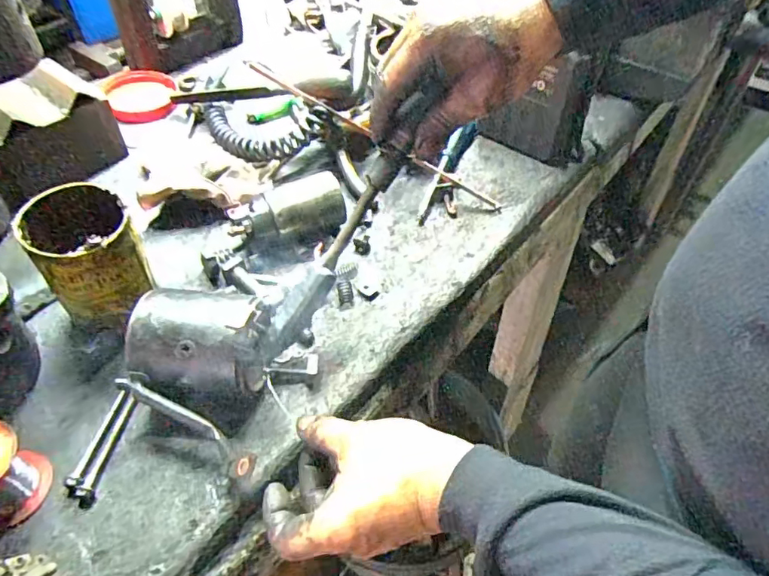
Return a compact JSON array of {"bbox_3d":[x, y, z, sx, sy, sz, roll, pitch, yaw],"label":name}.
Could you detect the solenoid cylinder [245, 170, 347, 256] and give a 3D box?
[{"bbox_3d":[-0.087,-0.068,0.514,0.101,0.050,0.051,-24,53,-21],"label":"solenoid cylinder"}]

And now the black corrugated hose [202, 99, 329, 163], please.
[{"bbox_3d":[-0.141,-0.171,0.590,0.169,0.040,0.066,8,48,23],"label":"black corrugated hose"}]

